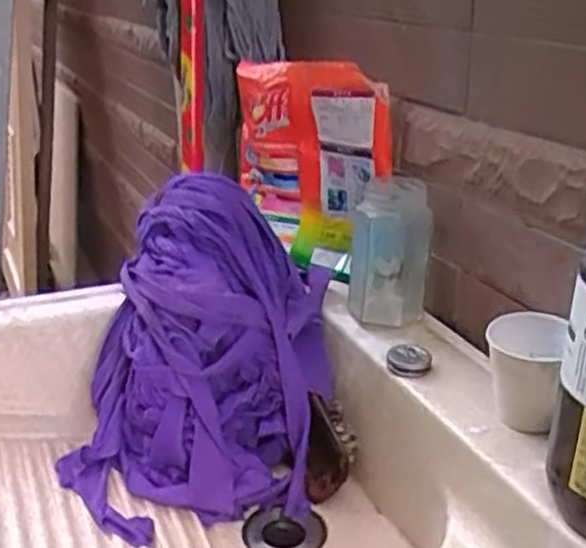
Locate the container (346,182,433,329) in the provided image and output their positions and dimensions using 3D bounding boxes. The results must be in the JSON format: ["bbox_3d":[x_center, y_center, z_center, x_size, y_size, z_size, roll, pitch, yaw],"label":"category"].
[{"bbox_3d":[0.081,-0.015,0.634,0.064,0.114,0.052,2,25,8],"label":"container"}]

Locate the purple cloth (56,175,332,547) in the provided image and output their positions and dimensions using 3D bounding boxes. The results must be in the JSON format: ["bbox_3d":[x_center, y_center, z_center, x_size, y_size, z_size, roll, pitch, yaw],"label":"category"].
[{"bbox_3d":[-0.073,0.064,0.607,0.200,0.215,0.200,-2,25,-1],"label":"purple cloth"}]

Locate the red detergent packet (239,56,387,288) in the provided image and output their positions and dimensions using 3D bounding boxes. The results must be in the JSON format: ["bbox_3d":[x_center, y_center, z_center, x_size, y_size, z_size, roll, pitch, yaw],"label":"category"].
[{"bbox_3d":[0.016,-0.100,0.704,0.168,0.186,0.031,17,31,34],"label":"red detergent packet"}]

